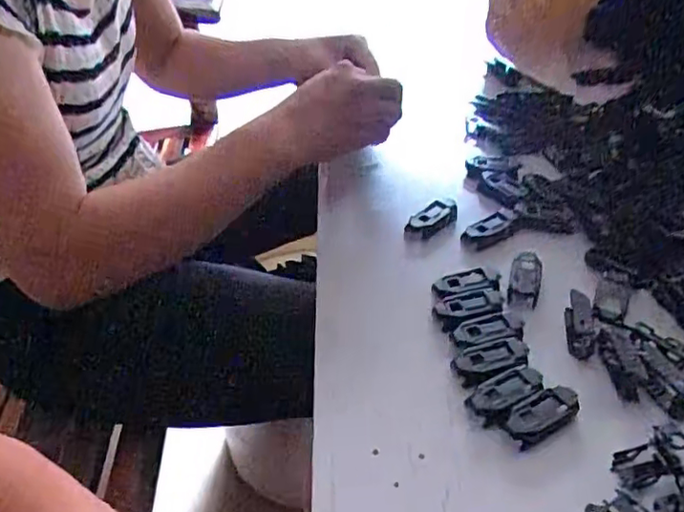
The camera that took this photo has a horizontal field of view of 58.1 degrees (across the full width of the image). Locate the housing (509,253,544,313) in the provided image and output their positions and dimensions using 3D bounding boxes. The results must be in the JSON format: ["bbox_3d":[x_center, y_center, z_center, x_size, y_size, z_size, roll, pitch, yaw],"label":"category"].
[{"bbox_3d":[0.135,0.018,0.453,0.022,0.006,0.067,10,43,15],"label":"housing"}]

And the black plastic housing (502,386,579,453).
[{"bbox_3d":[0.121,0.095,0.369,0.051,0.006,0.023,-23,44,-21],"label":"black plastic housing"}]

